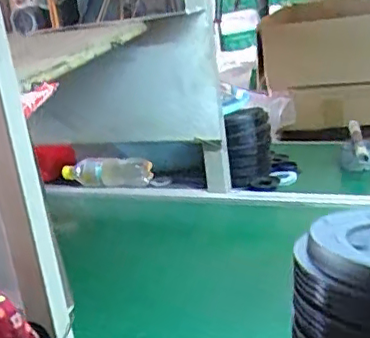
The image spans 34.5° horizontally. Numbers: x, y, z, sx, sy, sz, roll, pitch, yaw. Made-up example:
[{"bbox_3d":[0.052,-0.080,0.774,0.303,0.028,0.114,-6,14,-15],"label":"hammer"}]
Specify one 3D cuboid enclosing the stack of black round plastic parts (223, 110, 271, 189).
[{"bbox_3d":[0.130,-0.036,1.200,0.088,0.152,0.083,-6,15,4],"label":"stack of black round plastic parts"}]

